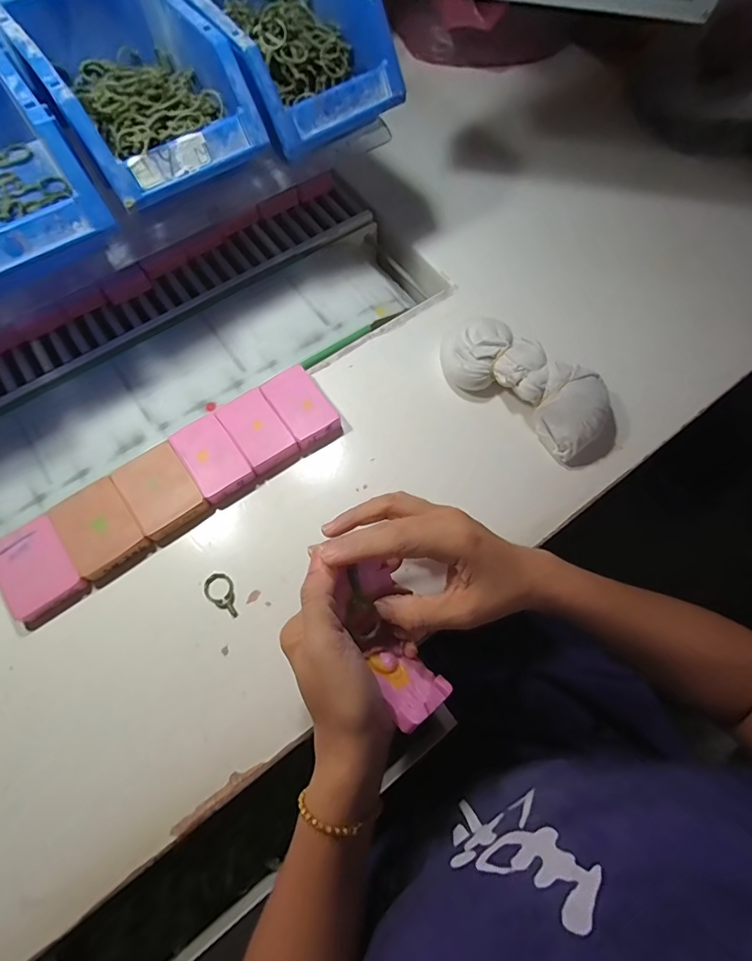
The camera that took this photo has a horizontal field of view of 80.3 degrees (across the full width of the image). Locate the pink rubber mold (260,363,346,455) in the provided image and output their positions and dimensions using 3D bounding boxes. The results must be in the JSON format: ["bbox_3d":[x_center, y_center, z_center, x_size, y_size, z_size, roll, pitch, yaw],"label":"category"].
[{"bbox_3d":[-0.067,-0.065,0.408,0.044,0.018,0.077,-35,73,-13],"label":"pink rubber mold"}]

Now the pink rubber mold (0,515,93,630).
[{"bbox_3d":[-0.269,0.070,0.353,0.056,0.015,0.075,-35,73,-13],"label":"pink rubber mold"}]

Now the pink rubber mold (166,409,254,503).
[{"bbox_3d":[-0.143,-0.020,0.390,0.045,0.016,0.071,-34,73,-13],"label":"pink rubber mold"}]

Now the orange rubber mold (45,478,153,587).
[{"bbox_3d":[-0.223,0.039,0.361,0.053,0.015,0.076,-35,73,-13],"label":"orange rubber mold"}]

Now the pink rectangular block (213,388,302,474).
[{"bbox_3d":[-0.104,-0.043,0.396,0.044,0.017,0.069,-35,73,-13],"label":"pink rectangular block"}]

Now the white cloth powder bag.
[{"bbox_3d":[0.137,-0.090,0.408,0.167,0.054,0.071,39,73,13],"label":"white cloth powder bag"}]

